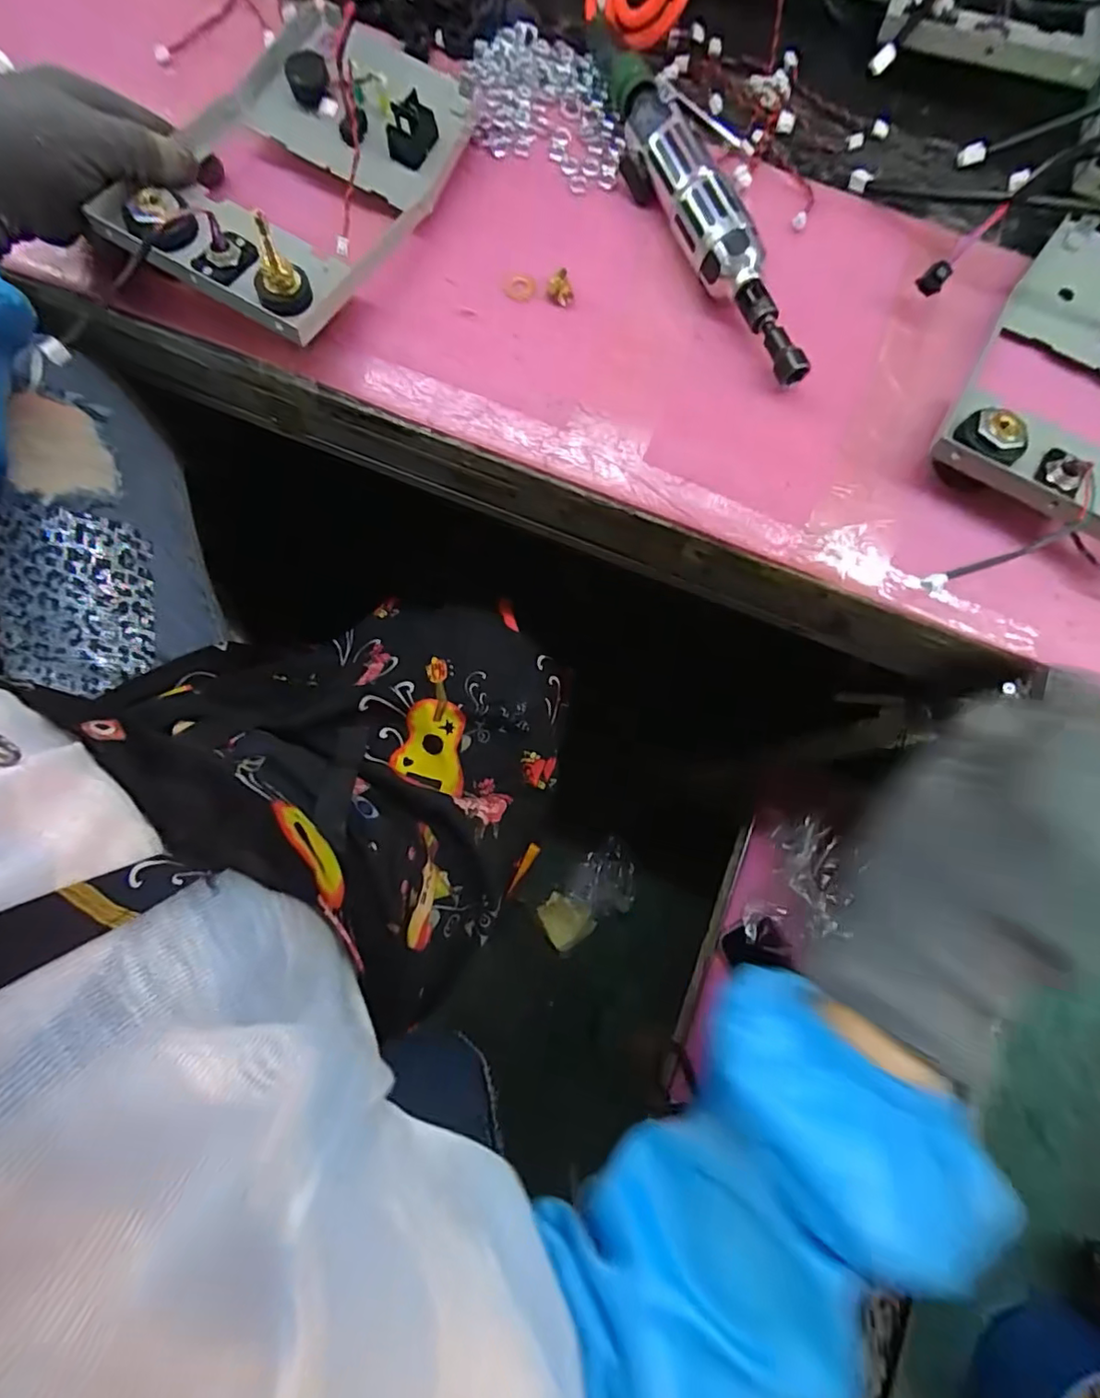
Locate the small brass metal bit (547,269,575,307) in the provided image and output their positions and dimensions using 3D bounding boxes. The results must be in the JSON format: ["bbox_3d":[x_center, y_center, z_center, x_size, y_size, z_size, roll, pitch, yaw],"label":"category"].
[{"bbox_3d":[0.007,-0.271,0.382,0.014,0.011,0.018,-26,80,-6],"label":"small brass metal bit"}]

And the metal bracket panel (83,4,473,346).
[{"bbox_3d":[-0.172,-0.350,0.373,0.176,0.046,0.231,26,80,4],"label":"metal bracket panel"}]

